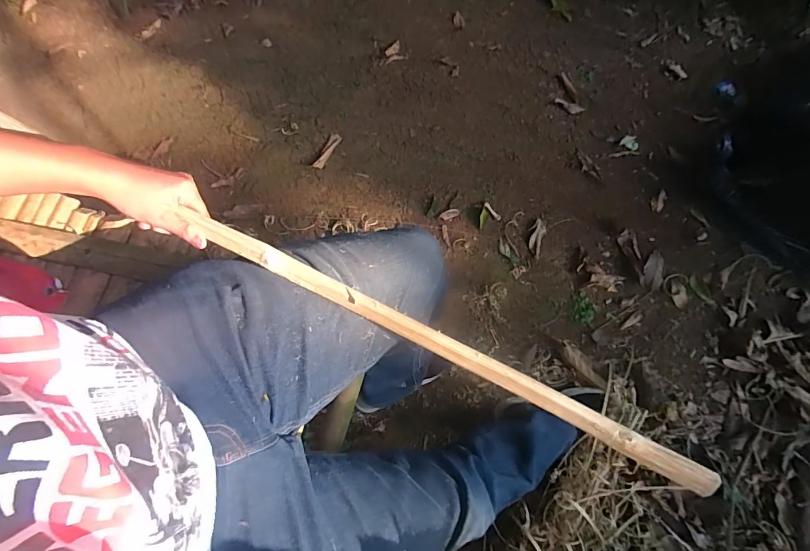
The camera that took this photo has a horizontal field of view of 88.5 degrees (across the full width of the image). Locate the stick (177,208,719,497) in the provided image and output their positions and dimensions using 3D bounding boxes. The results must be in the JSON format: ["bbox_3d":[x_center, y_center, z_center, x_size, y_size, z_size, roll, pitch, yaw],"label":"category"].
[{"bbox_3d":[0.028,0.070,0.441,0.592,0.017,0.026,26,76,7],"label":"stick"}]

